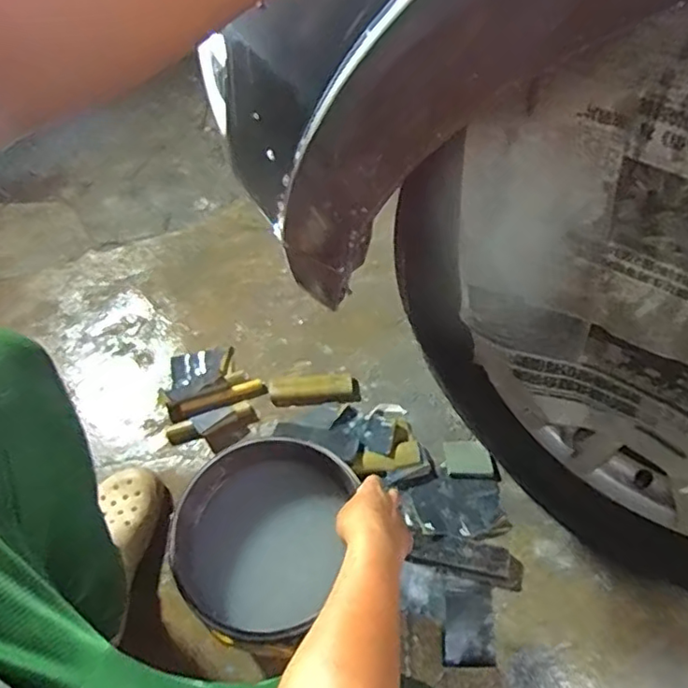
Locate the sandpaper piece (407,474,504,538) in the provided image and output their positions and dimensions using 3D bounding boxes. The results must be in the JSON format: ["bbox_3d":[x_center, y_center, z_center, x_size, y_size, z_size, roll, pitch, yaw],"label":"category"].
[{"bbox_3d":[0.178,0.253,0.948,0.139,0.004,0.094,0,51,-10],"label":"sandpaper piece"}]

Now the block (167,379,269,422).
[{"bbox_3d":[-0.216,0.094,1.039,0.167,0.022,0.037,-20,59,-8],"label":"block"}]

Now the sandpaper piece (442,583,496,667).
[{"bbox_3d":[0.176,0.395,0.855,0.072,0.012,0.108,5,51,2],"label":"sandpaper piece"}]

